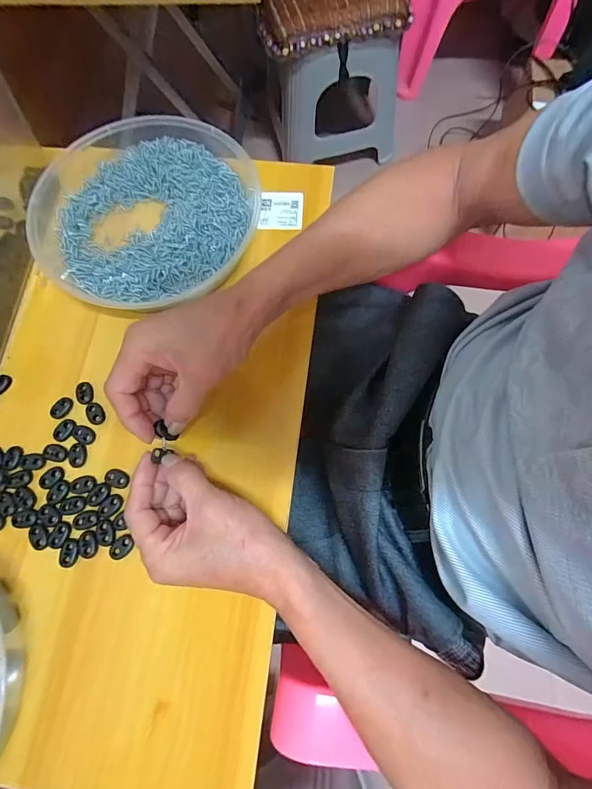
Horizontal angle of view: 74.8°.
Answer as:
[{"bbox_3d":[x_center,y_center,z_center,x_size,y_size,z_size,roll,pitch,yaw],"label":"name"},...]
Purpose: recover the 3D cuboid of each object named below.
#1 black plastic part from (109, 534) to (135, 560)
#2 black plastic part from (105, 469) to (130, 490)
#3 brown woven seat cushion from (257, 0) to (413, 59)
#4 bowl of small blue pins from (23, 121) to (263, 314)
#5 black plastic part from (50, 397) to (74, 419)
[{"bbox_3d":[-0.146,0.128,0.324,0.021,0.004,0.014,-40,76,-10],"label":"black plastic part"},{"bbox_3d":[-0.158,0.074,0.341,0.022,0.004,0.014,24,75,9],"label":"black plastic part"},{"bbox_3d":[0.069,-0.814,0.788,0.301,0.042,0.248,-8,73,-1],"label":"brown woven seat cushion"},{"bbox_3d":[-0.154,-0.182,0.399,0.214,0.043,0.217,0,73,2],"label":"bowl of small blue pins"},{"bbox_3d":[-0.219,0.012,0.360,0.016,0.004,0.021,28,76,10],"label":"black plastic part"}]

